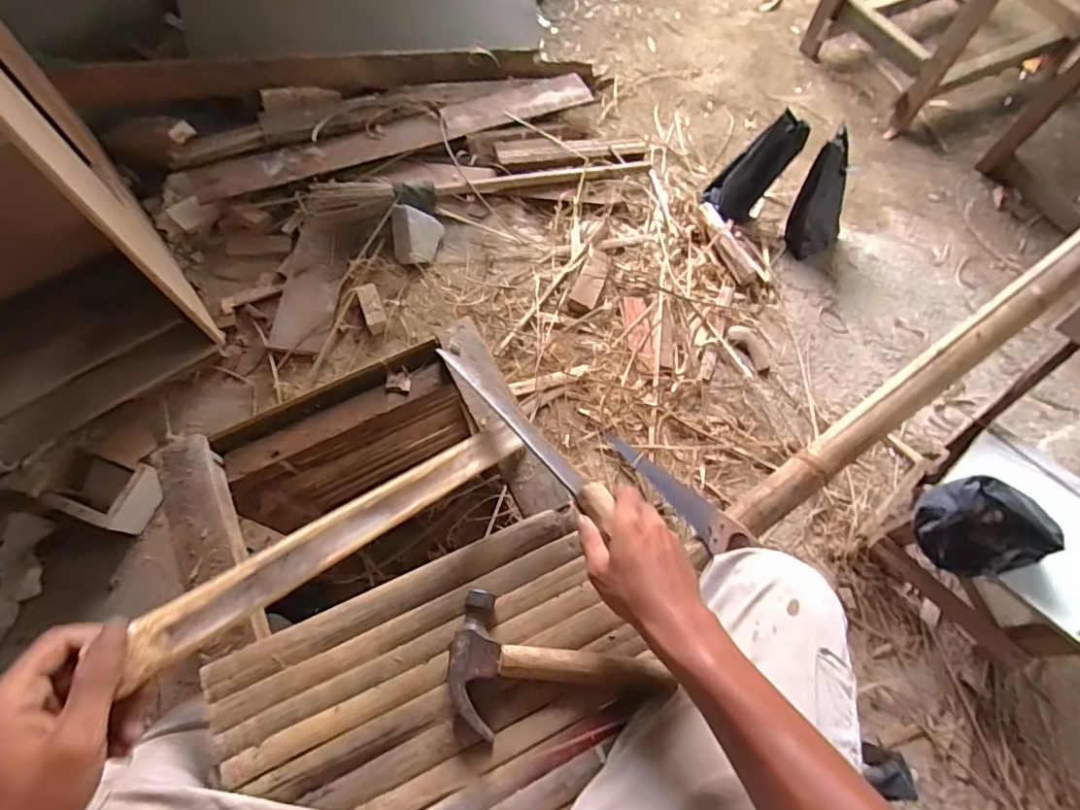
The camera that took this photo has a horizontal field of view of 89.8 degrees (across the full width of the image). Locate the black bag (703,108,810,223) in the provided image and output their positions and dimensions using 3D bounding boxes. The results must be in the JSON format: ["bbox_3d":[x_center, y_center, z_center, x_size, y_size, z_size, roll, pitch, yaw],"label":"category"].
[{"bbox_3d":[0.540,-0.603,1.369,0.059,0.271,0.135,-10,60,-45],"label":"black bag"}]

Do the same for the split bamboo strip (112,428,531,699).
[{"bbox_3d":[-0.144,0.095,0.477,0.380,0.007,0.039,-30,91,-50],"label":"split bamboo strip"}]

